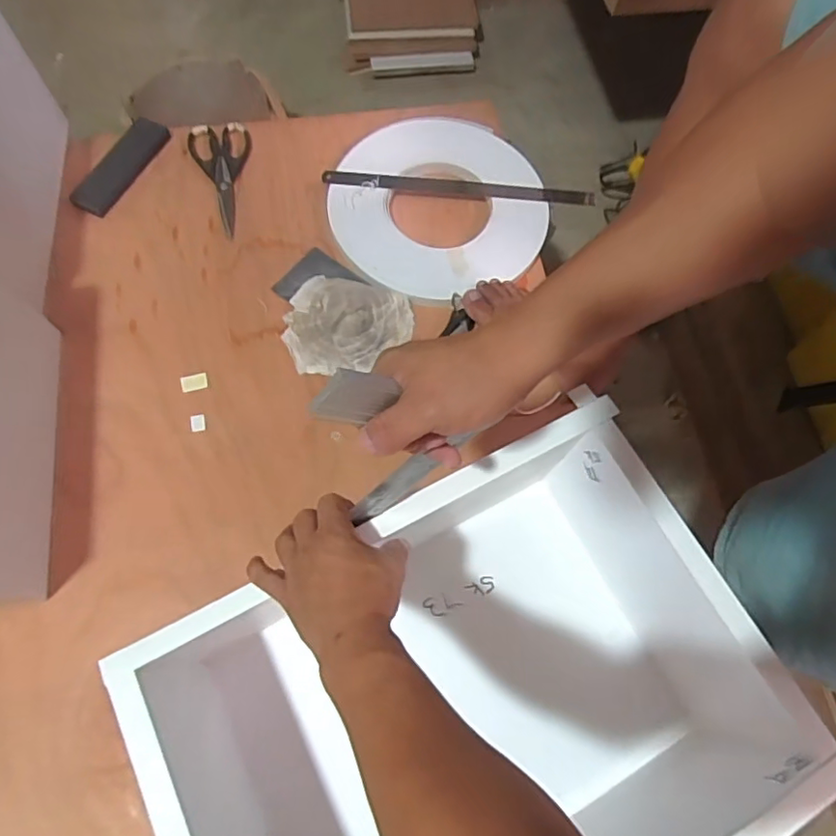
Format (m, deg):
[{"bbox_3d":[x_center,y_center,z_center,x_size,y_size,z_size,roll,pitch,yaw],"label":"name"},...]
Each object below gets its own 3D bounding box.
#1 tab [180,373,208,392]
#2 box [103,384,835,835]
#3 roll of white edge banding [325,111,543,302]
[{"bbox_3d":[-0.308,-0.049,0.789,0.035,0.004,0.025,-12,69,-6],"label":"tab"},{"bbox_3d":[0.043,0.279,0.555,0.544,0.231,0.361,-27,71,-11],"label":"box"},{"bbox_3d":[0.029,-0.332,0.889,0.318,0.024,0.327,1,69,-3],"label":"roll of white edge banding"}]

